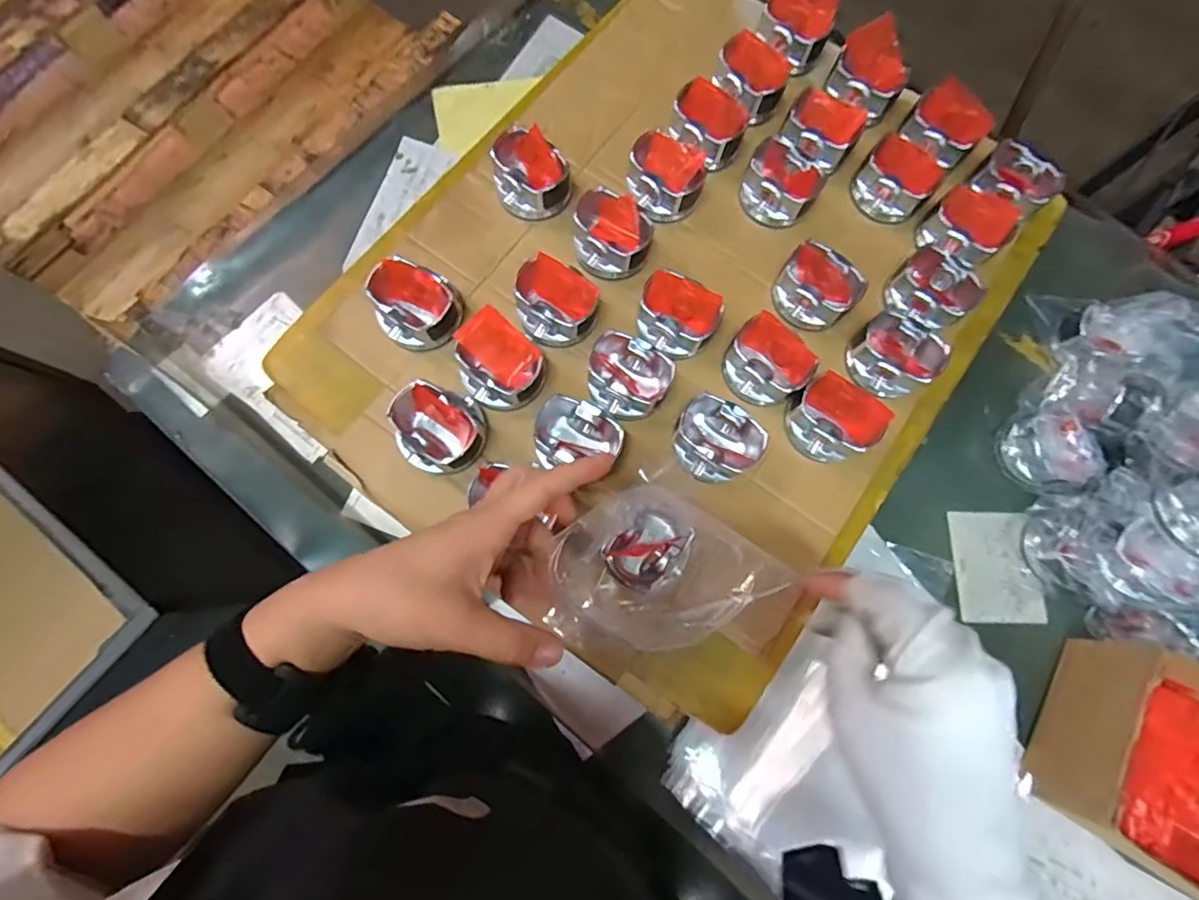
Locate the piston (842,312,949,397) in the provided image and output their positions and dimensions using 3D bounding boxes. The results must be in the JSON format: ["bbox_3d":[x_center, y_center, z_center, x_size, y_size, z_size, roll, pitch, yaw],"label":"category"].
[{"bbox_3d":[0.259,-0.083,0.474,0.060,0.045,0.077,-43,82,-9],"label":"piston"}]

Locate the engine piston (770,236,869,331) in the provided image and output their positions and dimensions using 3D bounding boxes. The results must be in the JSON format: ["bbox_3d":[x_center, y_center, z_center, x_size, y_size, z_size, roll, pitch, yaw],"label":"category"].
[{"bbox_3d":[0.197,-0.143,0.482,0.076,0.047,0.058,34,79,6],"label":"engine piston"}]

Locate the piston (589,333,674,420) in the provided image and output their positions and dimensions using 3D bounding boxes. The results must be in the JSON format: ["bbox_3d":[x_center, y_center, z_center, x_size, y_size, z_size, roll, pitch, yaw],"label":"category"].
[{"bbox_3d":[0.026,-0.059,0.452,0.080,0.041,0.063,21,78,3],"label":"piston"}]

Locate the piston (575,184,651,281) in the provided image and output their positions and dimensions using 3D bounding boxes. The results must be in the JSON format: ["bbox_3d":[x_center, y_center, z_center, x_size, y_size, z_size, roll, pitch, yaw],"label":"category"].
[{"bbox_3d":[0.012,-0.191,0.480,0.069,0.041,0.062,16,78,2],"label":"piston"}]

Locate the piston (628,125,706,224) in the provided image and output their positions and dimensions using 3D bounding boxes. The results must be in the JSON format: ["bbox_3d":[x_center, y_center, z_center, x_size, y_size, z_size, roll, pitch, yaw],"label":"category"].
[{"bbox_3d":[0.062,-0.251,0.493,0.074,0.037,0.063,16,78,2],"label":"piston"}]

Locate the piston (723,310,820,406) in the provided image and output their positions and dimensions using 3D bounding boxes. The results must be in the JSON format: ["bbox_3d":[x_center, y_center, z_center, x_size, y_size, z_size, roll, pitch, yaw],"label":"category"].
[{"bbox_3d":[0.144,-0.074,0.464,0.076,0.048,0.062,44,80,7],"label":"piston"}]

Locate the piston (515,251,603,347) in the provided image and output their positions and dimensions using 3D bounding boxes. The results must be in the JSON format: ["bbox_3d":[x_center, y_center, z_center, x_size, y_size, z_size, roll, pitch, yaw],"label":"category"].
[{"bbox_3d":[-0.034,-0.122,0.463,0.080,0.048,0.060,24,78,3],"label":"piston"}]

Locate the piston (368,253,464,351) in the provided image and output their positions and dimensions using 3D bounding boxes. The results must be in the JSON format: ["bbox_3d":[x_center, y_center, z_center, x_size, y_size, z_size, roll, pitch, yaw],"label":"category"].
[{"bbox_3d":[-0.157,-0.123,0.459,0.068,0.051,0.066,0,78,-2],"label":"piston"}]

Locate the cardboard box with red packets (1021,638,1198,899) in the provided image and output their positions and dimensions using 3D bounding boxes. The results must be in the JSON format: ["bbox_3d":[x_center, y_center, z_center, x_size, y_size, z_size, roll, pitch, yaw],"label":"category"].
[{"bbox_3d":[0.490,0.277,0.434,0.205,0.090,0.152,32,79,5],"label":"cardboard box with red packets"}]

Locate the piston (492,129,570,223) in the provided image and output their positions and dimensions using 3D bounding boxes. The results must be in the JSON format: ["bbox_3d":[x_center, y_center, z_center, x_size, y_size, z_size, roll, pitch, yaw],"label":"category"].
[{"bbox_3d":[-0.063,-0.252,0.493,0.064,0.050,0.067,0,78,-2],"label":"piston"}]

